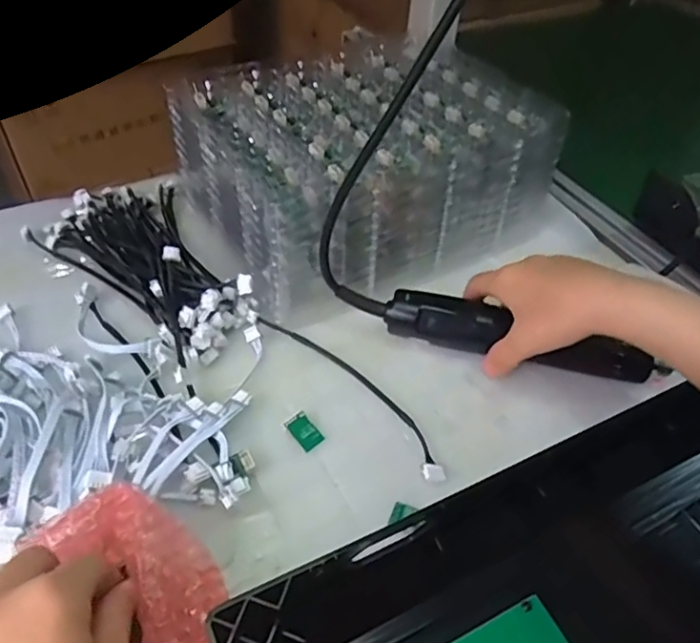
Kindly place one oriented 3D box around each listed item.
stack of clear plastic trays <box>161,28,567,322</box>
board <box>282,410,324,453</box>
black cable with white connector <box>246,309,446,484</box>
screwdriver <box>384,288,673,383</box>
[{"bbox_3d":[0.016,-0.140,0.552,0.284,0.110,0.209,-23,52,-25],"label":"stack of clear plastic trays"},{"bbox_3d":[-0.031,0.074,0.417,0.017,0.005,0.026,-37,82,-26],"label":"board"},{"bbox_3d":[-0.003,0.044,0.447,0.030,0.007,0.195,-33,57,-31],"label":"black cable with white connector"},{"bbox_3d":[0.127,0.011,0.467,0.198,0.027,0.038,14,46,2],"label":"screwdriver"}]

